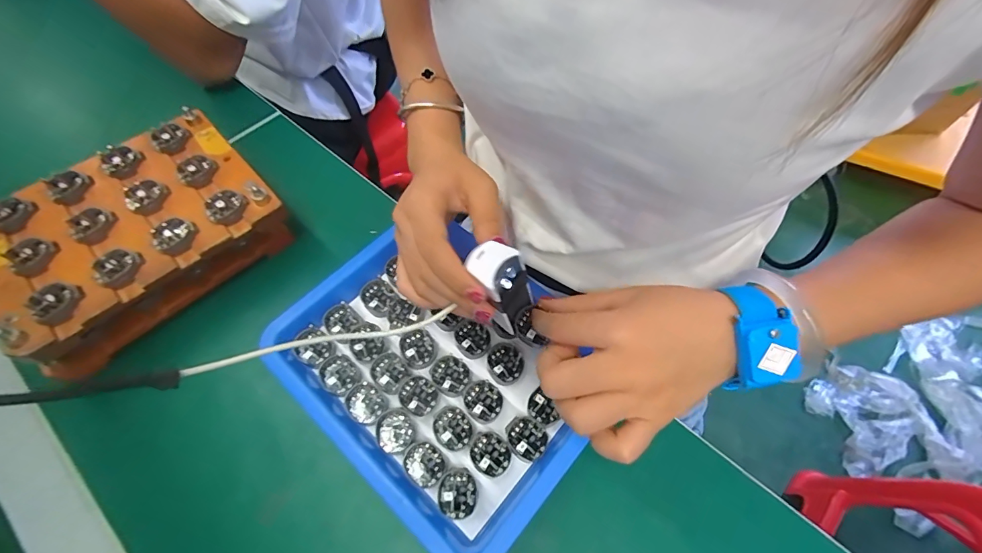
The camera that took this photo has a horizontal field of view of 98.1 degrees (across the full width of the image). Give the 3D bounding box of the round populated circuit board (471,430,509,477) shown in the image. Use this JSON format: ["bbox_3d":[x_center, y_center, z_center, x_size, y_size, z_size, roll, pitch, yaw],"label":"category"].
[{"bbox_3d":[-0.001,0.117,0.281,0.024,0.004,0.027,-27,62,-13],"label":"round populated circuit board"}]

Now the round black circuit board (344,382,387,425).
[{"bbox_3d":[-0.087,0.090,0.300,0.028,0.010,0.025,25,64,17],"label":"round black circuit board"}]

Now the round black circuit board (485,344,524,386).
[{"bbox_3d":[0.011,0.065,0.316,0.026,0.010,0.028,-1,60,2],"label":"round black circuit board"}]

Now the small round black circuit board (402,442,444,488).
[{"bbox_3d":[-0.044,0.124,0.281,0.025,0.010,0.025,0,58,-1],"label":"small round black circuit board"}]

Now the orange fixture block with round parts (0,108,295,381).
[{"bbox_3d":[-0.279,-0.035,0.336,0.187,0.056,0.139,-41,66,-19],"label":"orange fixture block with round parts"}]

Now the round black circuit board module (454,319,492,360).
[{"bbox_3d":[-0.014,0.048,0.322,0.025,0.007,0.028,-34,64,-16],"label":"round black circuit board module"}]

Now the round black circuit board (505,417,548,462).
[{"bbox_3d":[0.024,0.109,0.287,0.027,0.004,0.026,0,58,-1],"label":"round black circuit board"}]

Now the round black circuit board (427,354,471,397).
[{"bbox_3d":[-0.029,0.071,0.307,0.030,0.004,0.027,27,65,17],"label":"round black circuit board"}]

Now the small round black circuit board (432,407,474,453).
[{"bbox_3d":[-0.027,0.104,0.292,0.025,0.007,0.029,-41,66,-19],"label":"small round black circuit board"}]

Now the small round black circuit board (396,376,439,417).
[{"bbox_3d":[-0.051,0.083,0.297,0.025,0.007,0.024,23,63,16],"label":"small round black circuit board"}]

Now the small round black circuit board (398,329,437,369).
[{"bbox_3d":[-0.054,0.053,0.316,0.027,0.004,0.025,-1,60,2],"label":"small round black circuit board"}]

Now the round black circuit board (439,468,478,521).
[{"bbox_3d":[-0.021,0.137,0.270,0.023,0.004,0.028,-15,60,-6],"label":"round black circuit board"}]

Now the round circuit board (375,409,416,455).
[{"bbox_3d":[-0.065,0.106,0.291,0.024,0.010,0.026,2,58,0],"label":"round circuit board"}]

